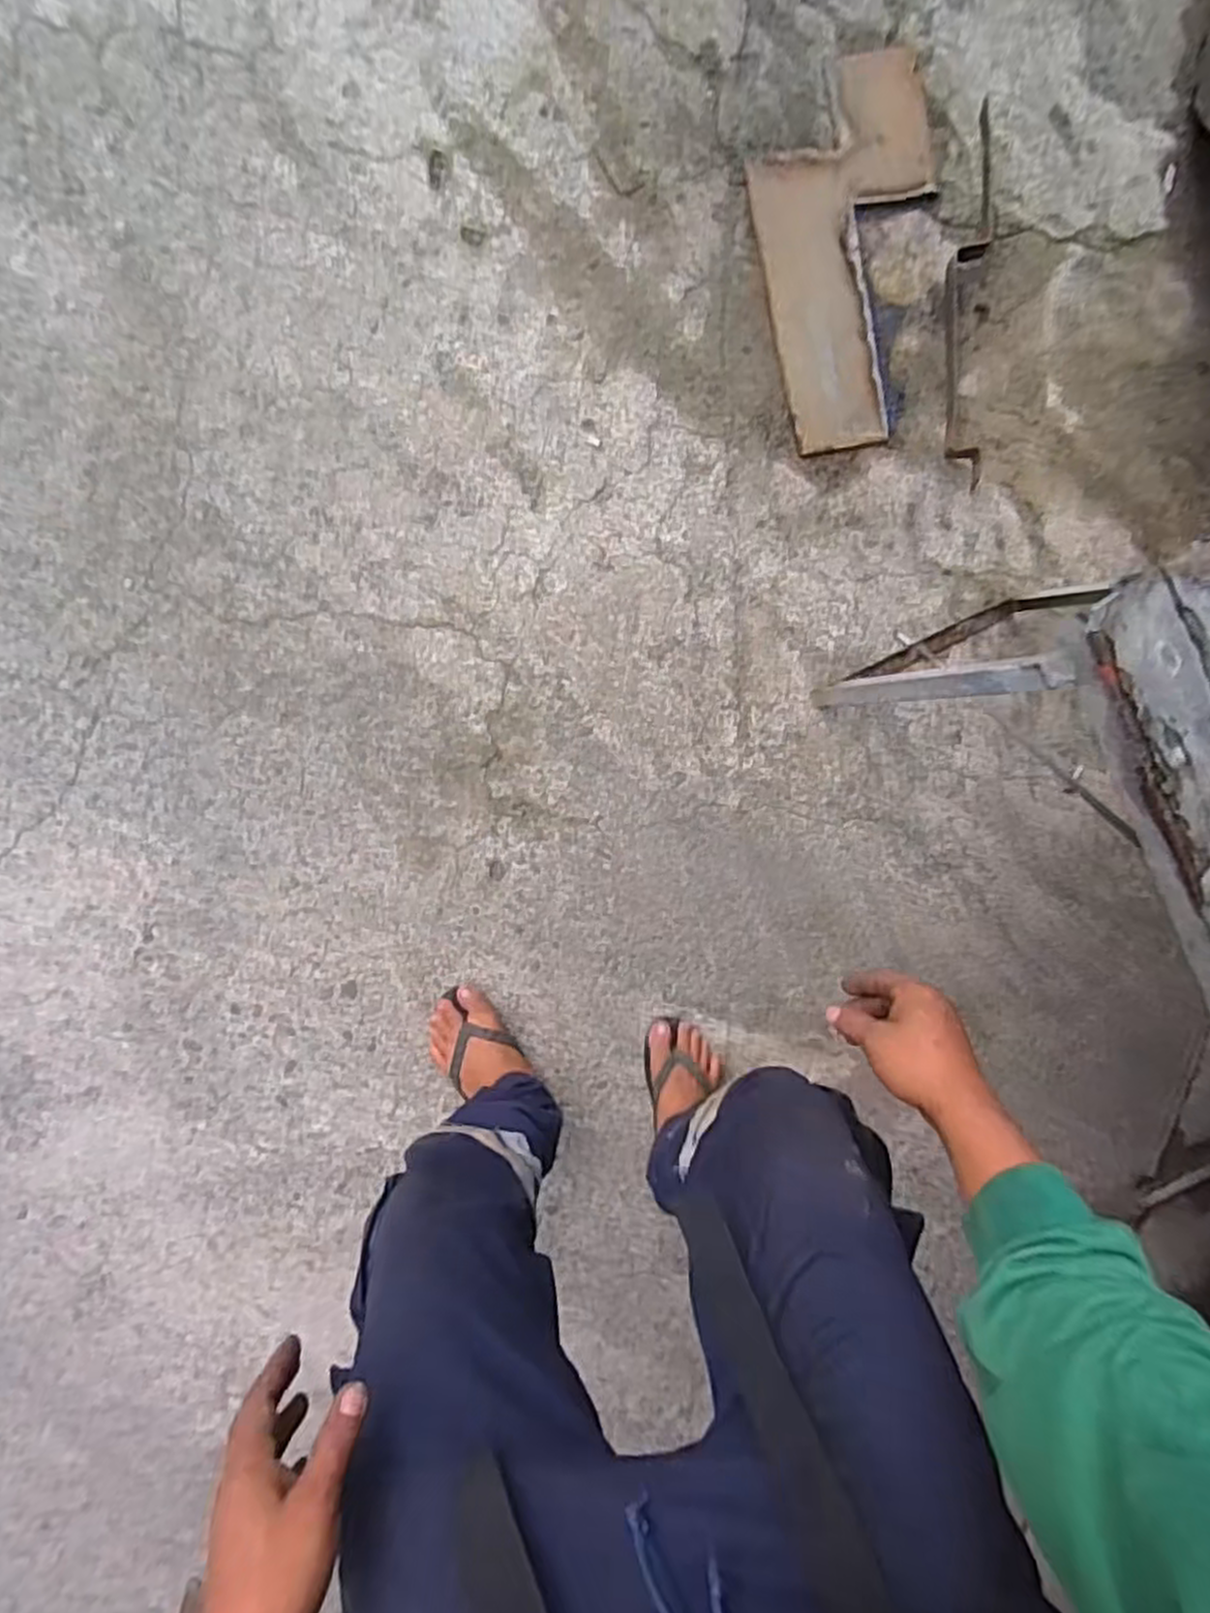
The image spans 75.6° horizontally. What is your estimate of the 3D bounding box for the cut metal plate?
[{"bbox_3d":[0.348,-0.786,1.097,0.266,0.017,0.541,-8,91,-8],"label":"cut metal plate"}]

